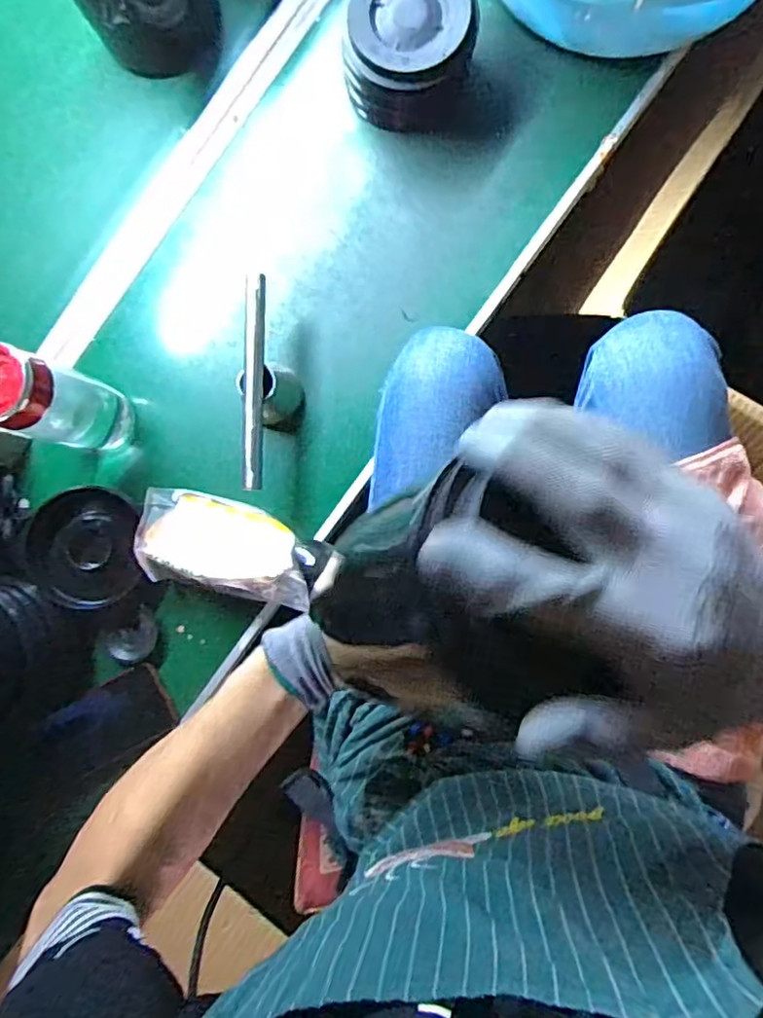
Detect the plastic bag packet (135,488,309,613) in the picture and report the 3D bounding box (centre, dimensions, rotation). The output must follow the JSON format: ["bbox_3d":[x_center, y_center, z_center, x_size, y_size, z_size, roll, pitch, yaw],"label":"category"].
[{"bbox_3d":[-0.156,0.033,0.618,0.169,0.045,0.088,10,89,9],"label":"plastic bag packet"}]

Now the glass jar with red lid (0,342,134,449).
[{"bbox_3d":[-0.294,-0.095,0.573,0.055,0.160,0.062,9,89,9],"label":"glass jar with red lid"}]

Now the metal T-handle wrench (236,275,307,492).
[{"bbox_3d":[-0.104,-0.115,0.613,0.042,0.069,0.192,-3,87,9],"label":"metal T-handle wrench"}]

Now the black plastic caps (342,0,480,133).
[{"bbox_3d":[0.028,-0.441,0.615,0.125,0.092,0.113,1,87,9],"label":"black plastic caps"}]

